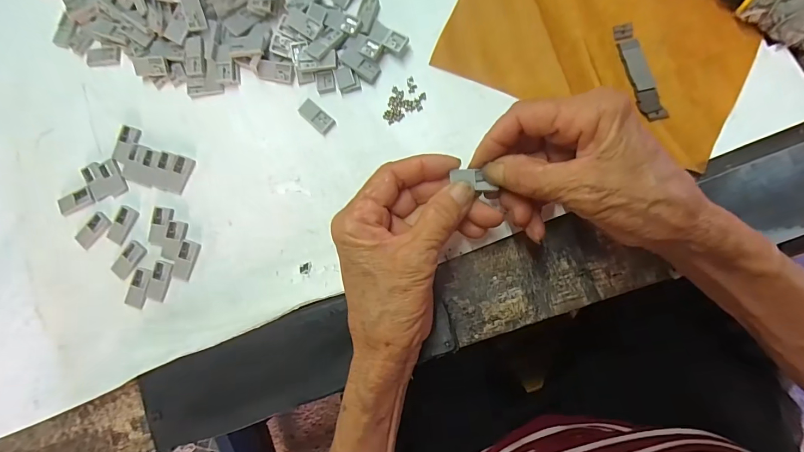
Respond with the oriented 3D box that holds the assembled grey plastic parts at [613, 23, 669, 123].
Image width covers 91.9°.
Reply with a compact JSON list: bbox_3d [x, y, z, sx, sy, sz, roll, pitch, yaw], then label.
[{"bbox_3d":[0.159,-0.104,0.260,0.015,0.004,0.071,-15,82,5],"label":"assembled grey plastic parts"}]

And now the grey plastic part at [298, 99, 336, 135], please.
[{"bbox_3d":[-0.063,-0.080,0.284,0.029,0.004,0.014,42,89,9],"label":"grey plastic part"}]

